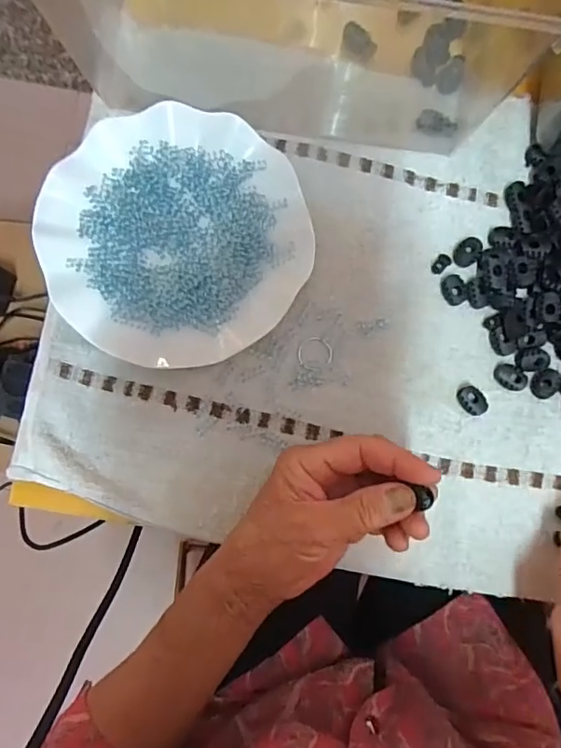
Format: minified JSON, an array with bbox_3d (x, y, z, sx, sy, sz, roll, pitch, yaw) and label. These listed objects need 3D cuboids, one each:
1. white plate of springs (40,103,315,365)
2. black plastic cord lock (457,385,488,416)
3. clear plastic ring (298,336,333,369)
[{"bbox_3d":[-0.074,-0.098,0.371,0.179,0.027,0.181,0,85,-1],"label":"white plate of springs"},{"bbox_3d":[0.138,0.019,0.373,0.017,0.008,0.022,-27,86,-4],"label":"black plastic cord lock"},{"bbox_3d":[0.025,-0.015,0.374,0.024,0.004,0.025,0,84,0],"label":"clear plastic ring"}]

